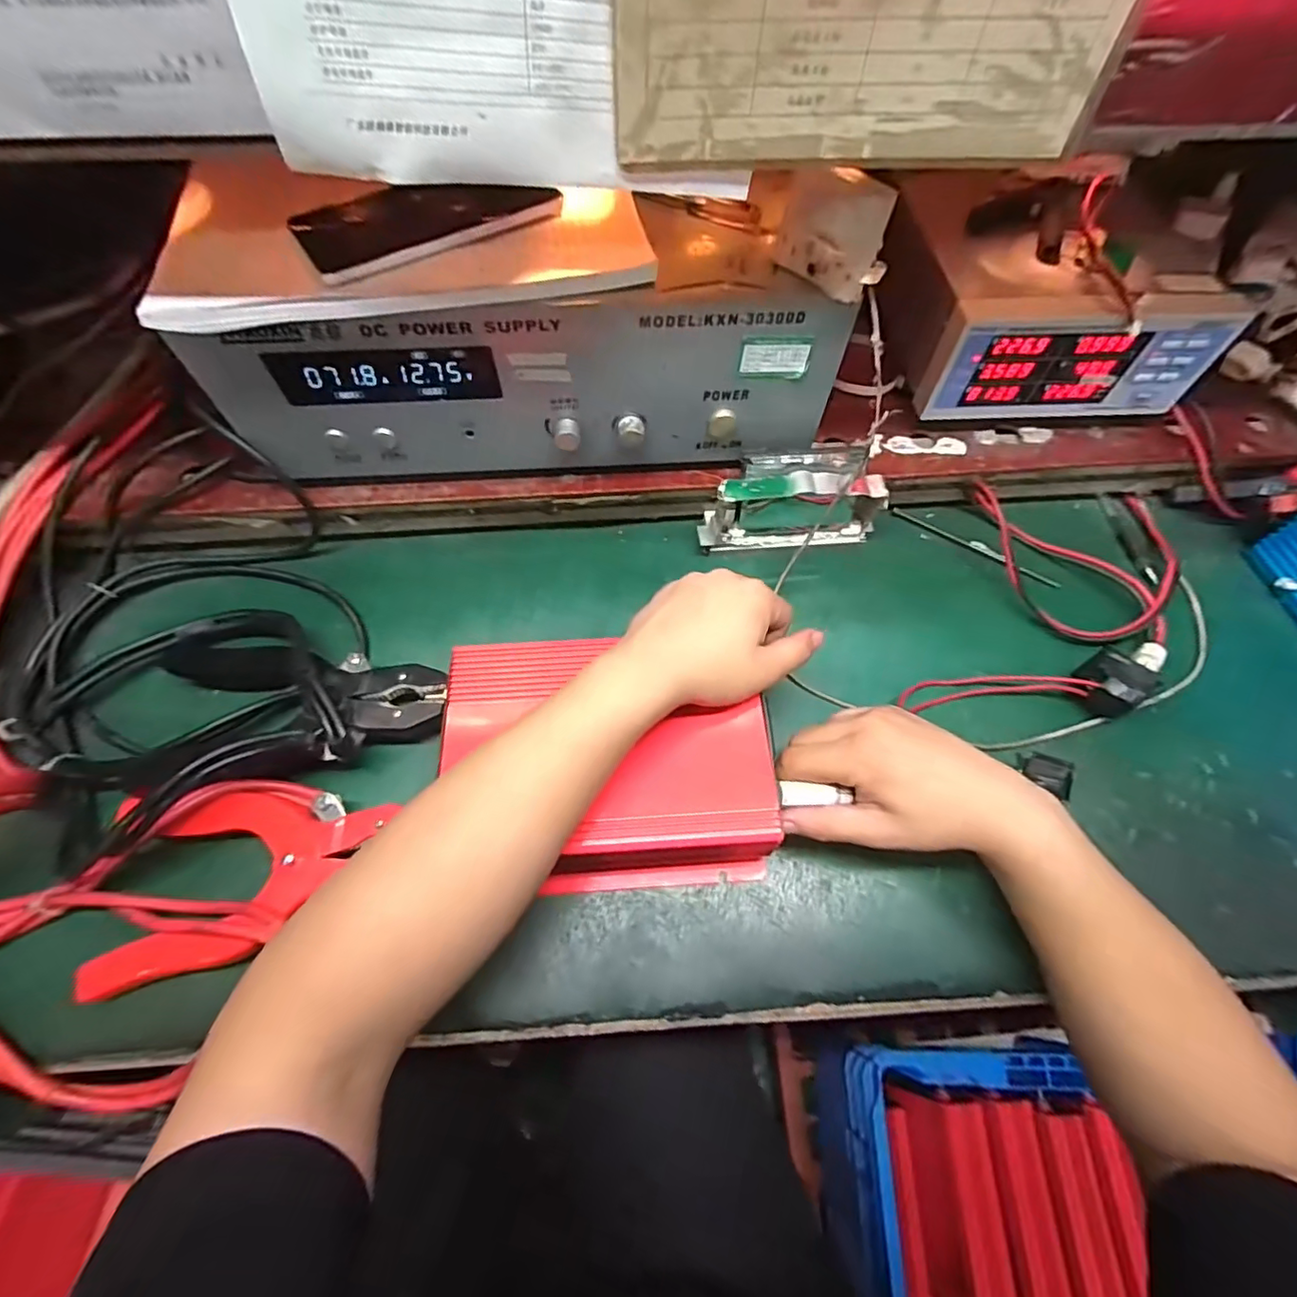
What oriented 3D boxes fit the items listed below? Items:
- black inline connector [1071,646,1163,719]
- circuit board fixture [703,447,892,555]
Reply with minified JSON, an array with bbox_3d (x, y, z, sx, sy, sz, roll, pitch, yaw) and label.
[{"bbox_3d":[0.347,0.026,0.430,0.035,0.034,0.043,-31,68,-14],"label":"black inline connector"},{"bbox_3d":[0.120,-0.124,0.479,0.149,0.073,0.055,-7,64,-4],"label":"circuit board fixture"}]

